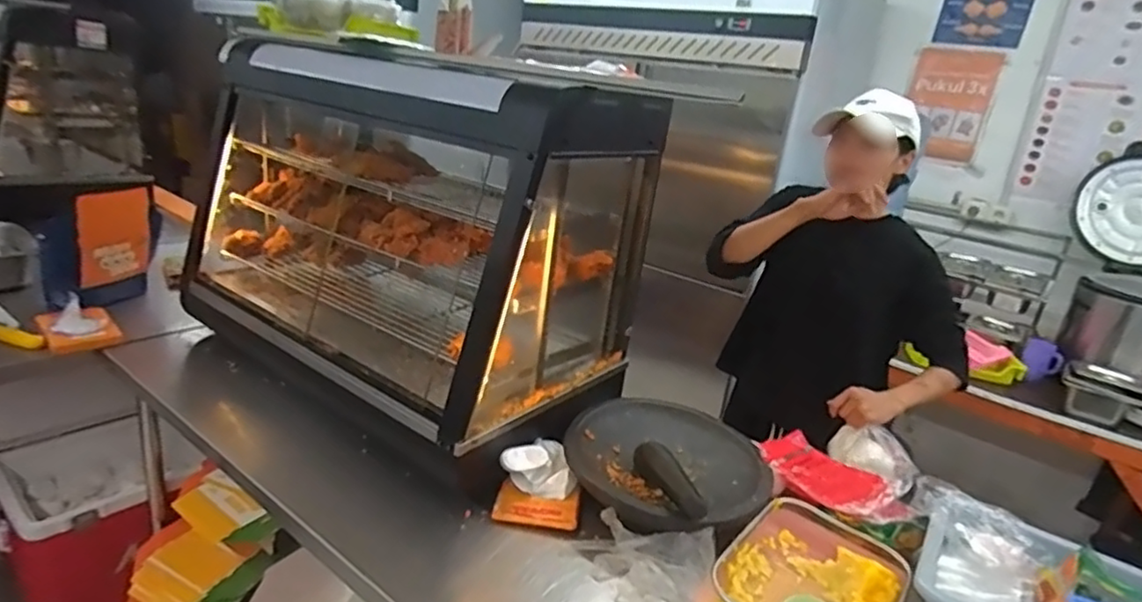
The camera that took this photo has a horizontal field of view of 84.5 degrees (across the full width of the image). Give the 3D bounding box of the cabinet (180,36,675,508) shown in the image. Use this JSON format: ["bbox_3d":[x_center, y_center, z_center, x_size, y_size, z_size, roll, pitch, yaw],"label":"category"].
[{"bbox_3d":[-0.330,-0.155,1.260,0.872,0.583,0.527,20,23,30],"label":"cabinet"}]

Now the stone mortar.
[{"bbox_3d":[0.168,0.277,1.081,0.335,0.088,0.326,7,20,-2],"label":"stone mortar"}]

